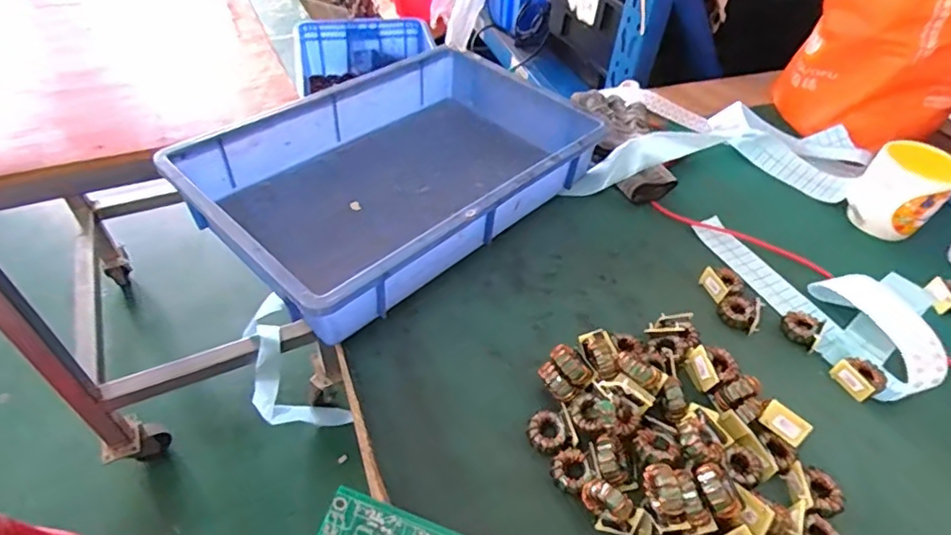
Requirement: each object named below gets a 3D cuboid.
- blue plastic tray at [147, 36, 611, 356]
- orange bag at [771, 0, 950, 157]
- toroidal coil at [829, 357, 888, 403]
[{"bbox_3d":[-0.072,-0.119,0.635,0.273,0.112,0.449,36,58,26],"label":"blue plastic tray"},{"bbox_3d":[0.582,-0.311,0.760,0.210,0.216,0.217,36,58,26],"label":"orange bag"},{"bbox_3d":[0.359,0.102,0.513,0.039,0.015,0.037,-20,52,-17],"label":"toroidal coil"}]

